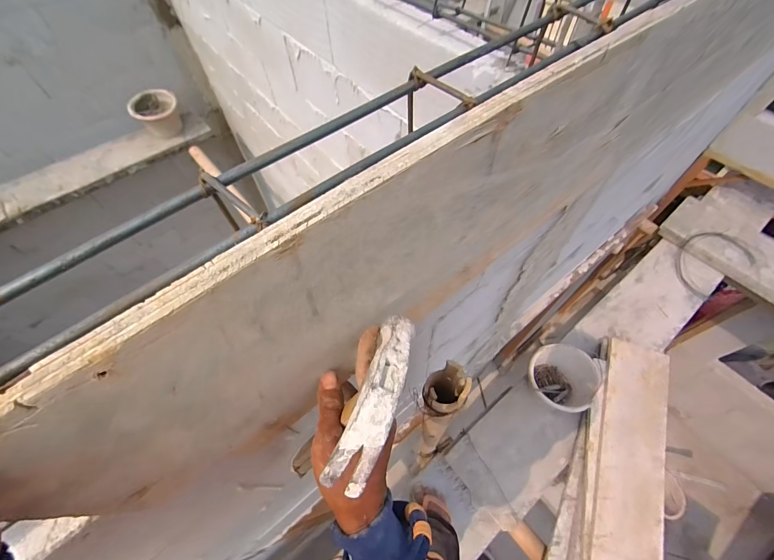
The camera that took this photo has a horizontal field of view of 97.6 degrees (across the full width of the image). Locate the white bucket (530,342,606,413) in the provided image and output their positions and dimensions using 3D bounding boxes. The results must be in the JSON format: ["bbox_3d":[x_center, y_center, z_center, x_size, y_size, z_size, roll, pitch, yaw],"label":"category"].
[{"bbox_3d":[0.669,0.391,1.308,0.246,0.180,0.236,-1,59,1],"label":"white bucket"}]

